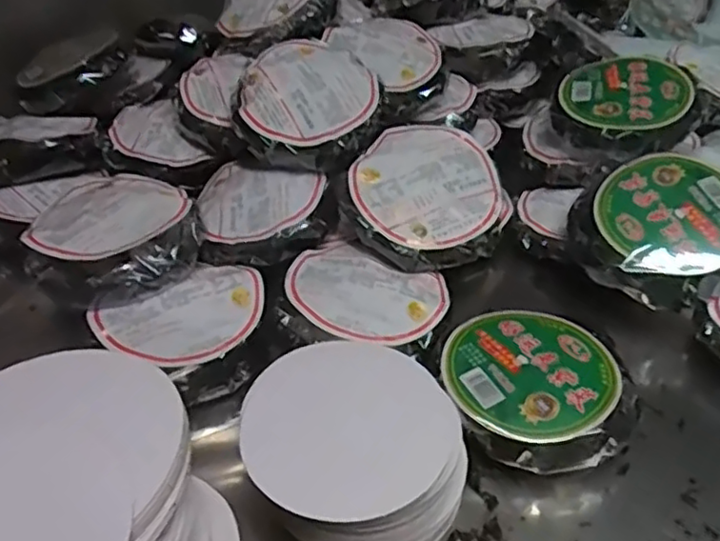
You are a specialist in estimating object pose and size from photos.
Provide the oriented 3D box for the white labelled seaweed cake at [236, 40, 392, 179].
[{"bbox_3d":[-0.054,-0.175,0.665,0.147,0.038,0.144,1,73,-2],"label":"white labelled seaweed cake"}]

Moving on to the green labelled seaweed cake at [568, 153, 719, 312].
[{"bbox_3d":[0.292,-0.040,0.627,0.155,0.056,0.140,-27,58,1],"label":"green labelled seaweed cake"}]

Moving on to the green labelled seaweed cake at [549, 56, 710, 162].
[{"bbox_3d":[0.296,-0.188,0.720,0.145,0.032,0.145,-8,50,9],"label":"green labelled seaweed cake"}]

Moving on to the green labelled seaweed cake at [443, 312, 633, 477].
[{"bbox_3d":[0.144,0.099,0.531,0.140,0.055,0.143,-3,40,3],"label":"green labelled seaweed cake"}]

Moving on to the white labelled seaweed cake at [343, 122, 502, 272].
[{"bbox_3d":[0.061,-0.077,0.633,0.152,0.026,0.152,3,65,-7],"label":"white labelled seaweed cake"}]

